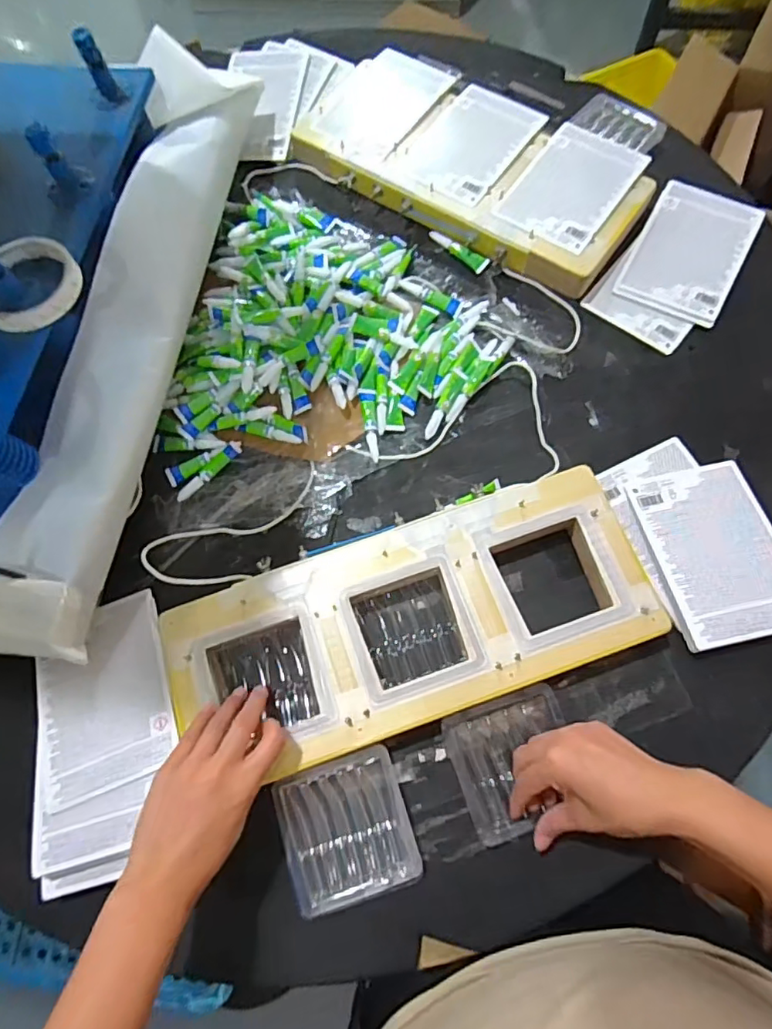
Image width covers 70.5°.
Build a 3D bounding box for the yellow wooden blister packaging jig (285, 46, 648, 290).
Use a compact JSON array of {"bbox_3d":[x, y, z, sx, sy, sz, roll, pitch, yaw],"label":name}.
[{"bbox_3d":[0.107,-0.442,0.671,0.419,0.041,0.204,34,77,10],"label":"yellow wooden blister packaging jig"}]

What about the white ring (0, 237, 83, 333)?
[{"bbox_3d":[-0.316,-0.202,0.482,0.089,0.025,0.097,-1,70,3],"label":"white ring"}]

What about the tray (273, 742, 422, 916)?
[{"bbox_3d":[-0.033,0.262,0.457,0.103,0.019,0.104,-18,75,-5],"label":"tray"}]

